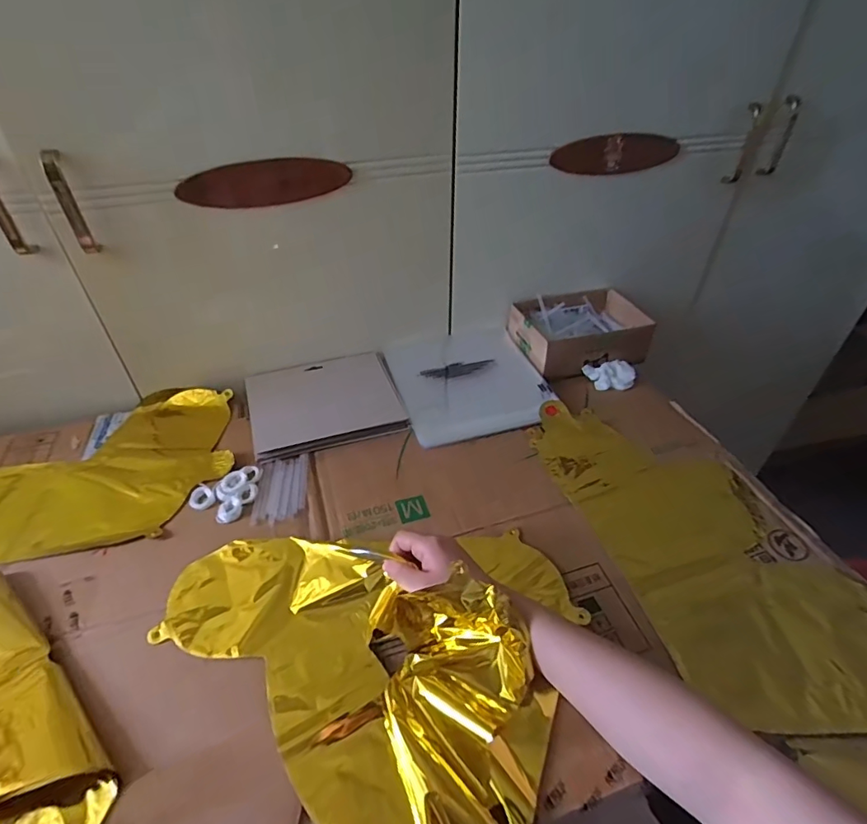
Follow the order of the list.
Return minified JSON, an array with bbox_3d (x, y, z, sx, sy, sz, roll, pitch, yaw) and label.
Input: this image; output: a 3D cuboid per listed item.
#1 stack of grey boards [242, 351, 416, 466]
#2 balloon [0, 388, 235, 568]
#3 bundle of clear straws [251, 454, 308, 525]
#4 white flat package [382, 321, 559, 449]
[{"bbox_3d":[-0.143,-0.015,0.663,0.193,0.013,0.162,-10,45,-14],"label":"stack of grey boards"},{"bbox_3d":[-0.458,0.078,0.591,0.407,0.015,0.246,-12,42,-12],"label":"balloon"},{"bbox_3d":[-0.177,0.087,0.576,0.055,0.004,0.091,-3,43,-7],"label":"bundle of clear straws"},{"bbox_3d":[0.051,-0.052,0.720,0.201,0.017,0.207,-12,45,-16],"label":"white flat package"}]

